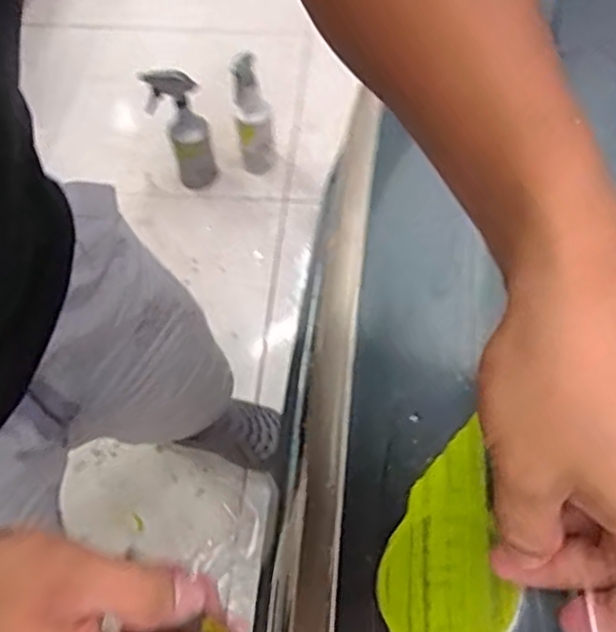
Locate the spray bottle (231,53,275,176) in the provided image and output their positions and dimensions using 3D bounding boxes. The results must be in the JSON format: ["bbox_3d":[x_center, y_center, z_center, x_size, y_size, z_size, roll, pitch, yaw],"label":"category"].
[{"bbox_3d":[-0.123,-0.458,1.602,0.085,0.307,0.114,-1,59,2],"label":"spray bottle"}]

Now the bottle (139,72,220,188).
[{"bbox_3d":[-0.286,-0.421,1.587,0.123,0.293,0.089,-17,60,-8],"label":"bottle"}]

